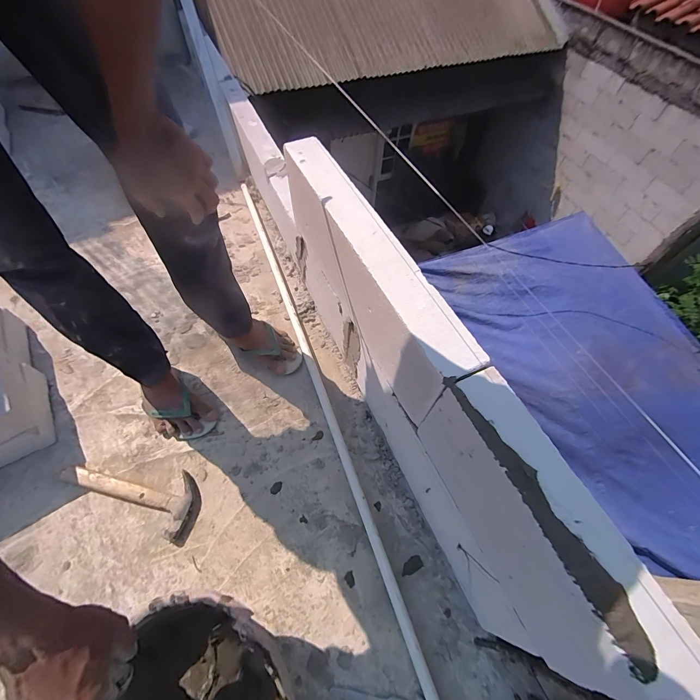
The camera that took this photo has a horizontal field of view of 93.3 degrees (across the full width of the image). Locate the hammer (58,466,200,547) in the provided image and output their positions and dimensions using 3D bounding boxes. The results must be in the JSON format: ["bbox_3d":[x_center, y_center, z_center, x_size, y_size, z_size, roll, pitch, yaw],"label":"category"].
[{"bbox_3d":[-0.456,0.292,0.714,0.296,0.033,0.118,23,61,10],"label":"hammer"}]

